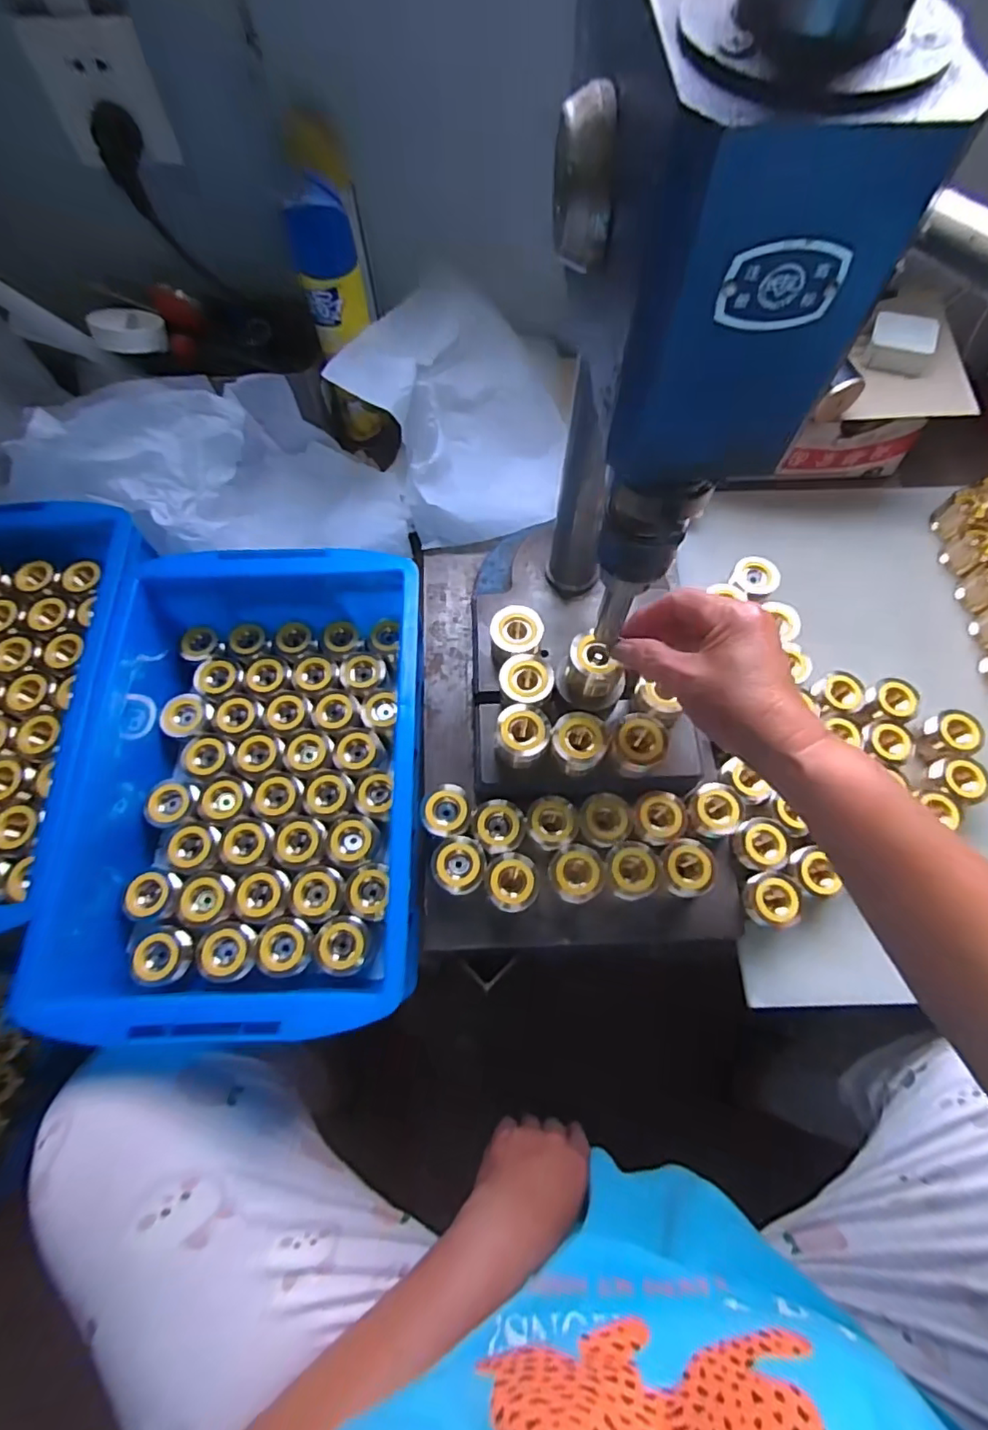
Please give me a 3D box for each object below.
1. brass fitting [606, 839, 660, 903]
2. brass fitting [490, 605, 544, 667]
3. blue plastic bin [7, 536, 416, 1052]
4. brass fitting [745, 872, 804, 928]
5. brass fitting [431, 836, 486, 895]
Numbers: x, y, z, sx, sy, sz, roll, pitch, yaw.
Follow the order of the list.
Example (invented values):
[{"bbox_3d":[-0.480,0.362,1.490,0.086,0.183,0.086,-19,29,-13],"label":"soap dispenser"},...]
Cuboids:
[{"bbox_3d":[0.104,0.119,0.446,0.039,0.033,0.042,0,68,1],"label":"brass fitting"},{"bbox_3d":[0.019,-0.059,0.469,0.041,0.039,0.044,0,68,1],"label":"brass fitting"},{"bbox_3d":[-0.180,0.034,0.458,0.244,0.101,0.367,0,68,1],"label":"blue plastic bin"},{"bbox_3d":[0.215,0.142,0.447,0.036,0.027,0.038,0,68,1],"label":"brass fitting"},{"bbox_3d":[-0.026,0.117,0.447,0.038,0.040,0.040,0,68,1],"label":"brass fitting"}]

